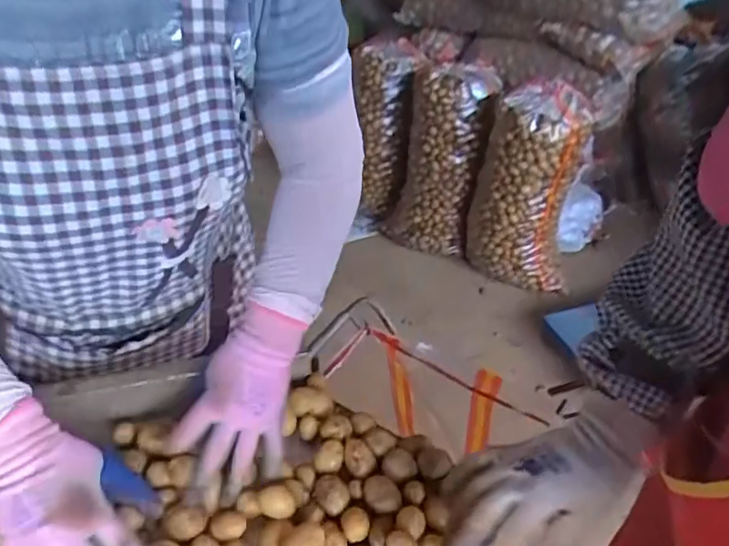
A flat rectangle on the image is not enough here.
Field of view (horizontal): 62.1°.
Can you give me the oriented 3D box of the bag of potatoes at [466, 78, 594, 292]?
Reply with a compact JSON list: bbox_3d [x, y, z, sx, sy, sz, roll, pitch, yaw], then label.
[{"bbox_3d":[0.504,-0.254,1.881,0.311,0.624,0.210,10,37,12],"label":"bag of potatoes"}]

